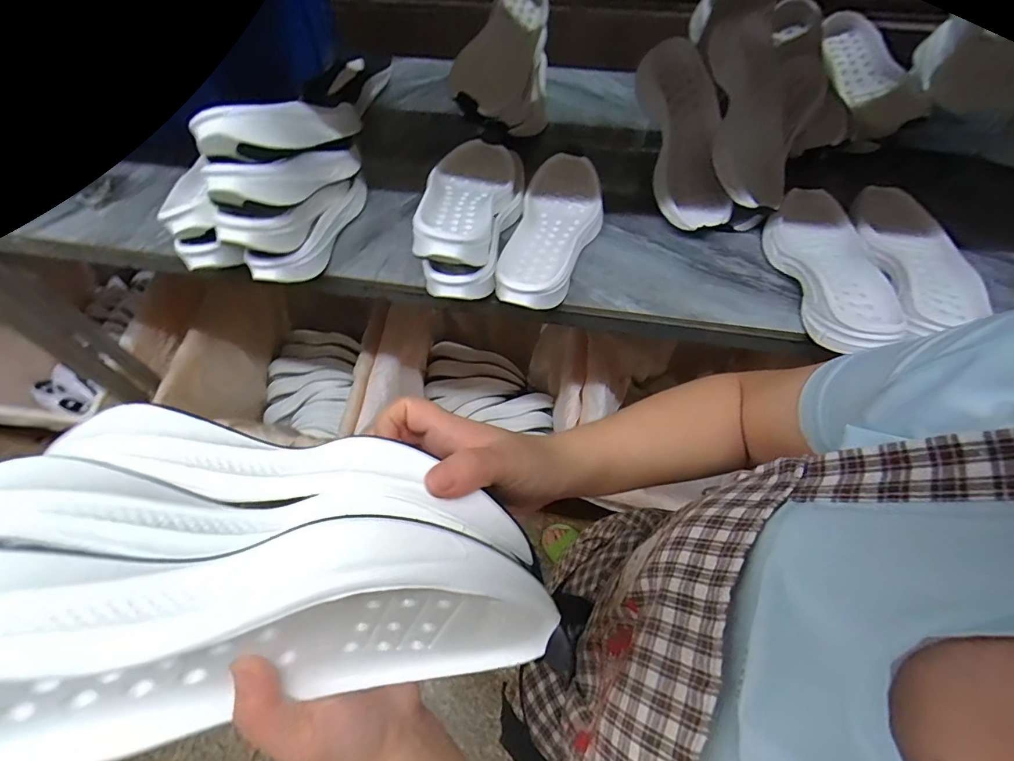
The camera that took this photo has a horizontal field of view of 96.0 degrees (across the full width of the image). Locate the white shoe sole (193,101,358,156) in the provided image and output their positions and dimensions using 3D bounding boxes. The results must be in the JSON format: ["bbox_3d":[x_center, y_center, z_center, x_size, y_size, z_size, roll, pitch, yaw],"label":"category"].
[{"bbox_3d":[-0.254,-0.312,0.550,0.079,0.046,0.273,14,34,9],"label":"white shoe sole"}]

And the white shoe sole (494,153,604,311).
[{"bbox_3d":[0.063,-0.204,0.619,0.111,0.043,0.287,12,59,8],"label":"white shoe sole"}]

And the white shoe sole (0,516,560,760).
[{"bbox_3d":[-0.121,0.108,0.194,0.279,0.107,0.067,0,56,-19],"label":"white shoe sole"}]

